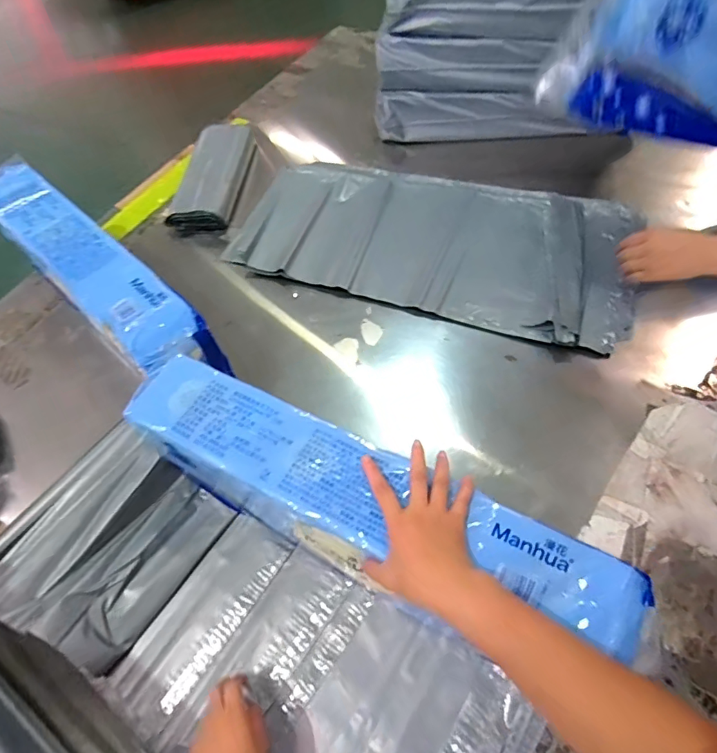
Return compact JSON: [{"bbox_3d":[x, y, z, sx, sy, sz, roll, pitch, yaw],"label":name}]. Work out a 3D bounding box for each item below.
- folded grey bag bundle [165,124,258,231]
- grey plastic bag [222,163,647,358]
[{"bbox_3d":[-0.358,-0.515,1.181,0.155,0.049,0.401,0,58,4],"label":"folded grey bag bundle"},{"bbox_3d":[0.142,-0.299,0.998,0.792,0.042,0.386,17,61,14],"label":"grey plastic bag"}]

